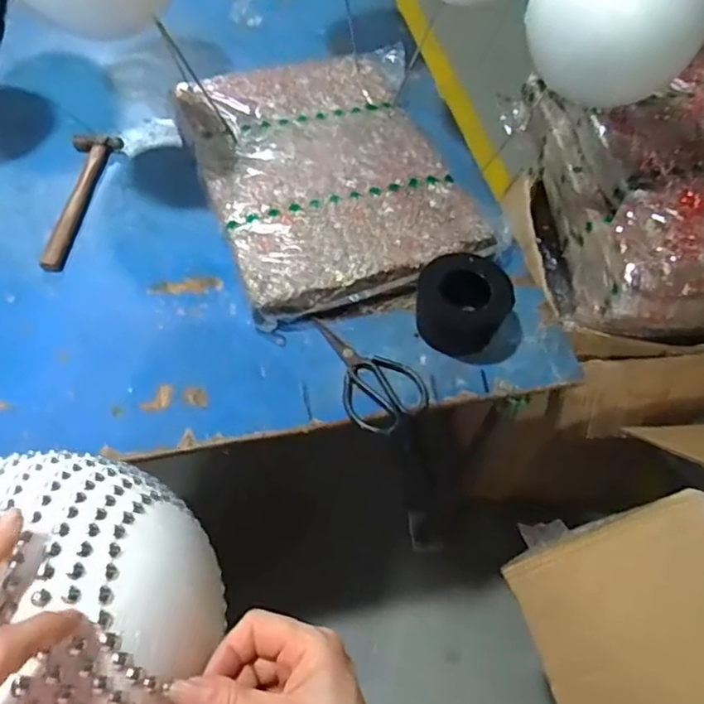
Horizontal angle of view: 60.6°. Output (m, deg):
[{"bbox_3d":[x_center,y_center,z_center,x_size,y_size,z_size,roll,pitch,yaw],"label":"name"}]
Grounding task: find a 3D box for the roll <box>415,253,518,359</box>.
[{"bbox_3d":[0.139,-0.062,0.757,0.111,0.091,0.110,2,54,-2],"label":"roll"}]

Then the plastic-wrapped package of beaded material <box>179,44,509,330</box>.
[{"bbox_3d":[-0.026,-0.285,0.925,0.381,0.059,0.514,-15,56,-14],"label":"plastic-wrapped package of beaded material"}]

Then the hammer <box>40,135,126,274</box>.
[{"bbox_3d":[-0.410,-0.227,0.882,0.066,0.020,0.279,4,54,0],"label":"hammer"}]

